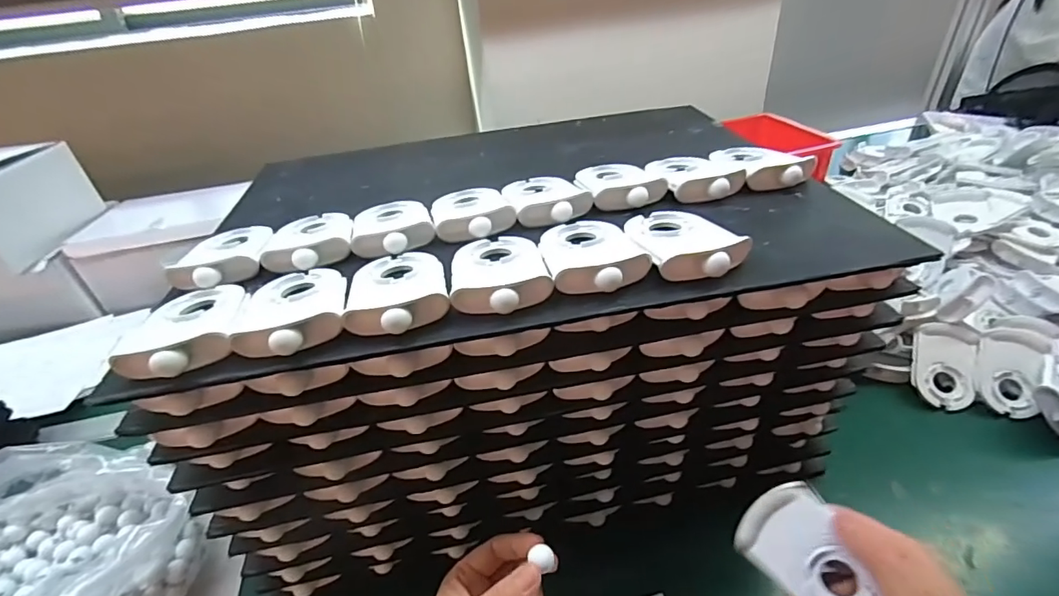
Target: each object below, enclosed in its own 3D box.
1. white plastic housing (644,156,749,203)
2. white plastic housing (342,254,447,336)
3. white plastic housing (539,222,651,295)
[{"bbox_3d":[0.133,-0.102,0.404,0.062,0.016,0.083,-9,36,-4],"label":"white plastic housing"},{"bbox_3d":[-0.079,-0.010,0.301,0.056,0.015,0.085,-10,36,-6],"label":"white plastic housing"},{"bbox_3d":[0.038,-0.031,0.318,0.058,0.017,0.085,-10,36,-5],"label":"white plastic housing"}]

